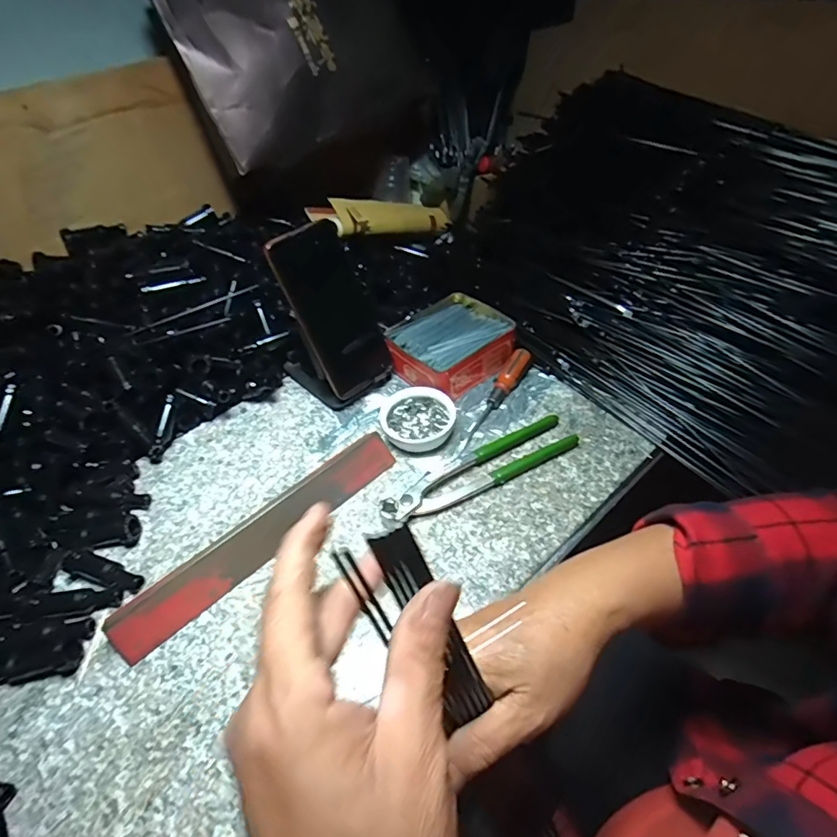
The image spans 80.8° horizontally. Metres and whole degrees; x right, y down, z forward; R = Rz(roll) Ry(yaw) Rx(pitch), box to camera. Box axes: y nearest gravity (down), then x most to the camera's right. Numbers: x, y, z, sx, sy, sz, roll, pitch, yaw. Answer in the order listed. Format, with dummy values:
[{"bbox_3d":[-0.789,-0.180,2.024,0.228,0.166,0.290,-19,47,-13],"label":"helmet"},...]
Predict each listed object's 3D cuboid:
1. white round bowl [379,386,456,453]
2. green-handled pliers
[{"bbox_3d":[-0.001,0.002,0.487,0.072,0.026,0.068,-3,46,3],"label":"white round bowl"},{"bbox_3d":[0.056,0.044,0.448,0.193,0.016,0.046,-25,49,-17],"label":"green-handled pliers"}]

